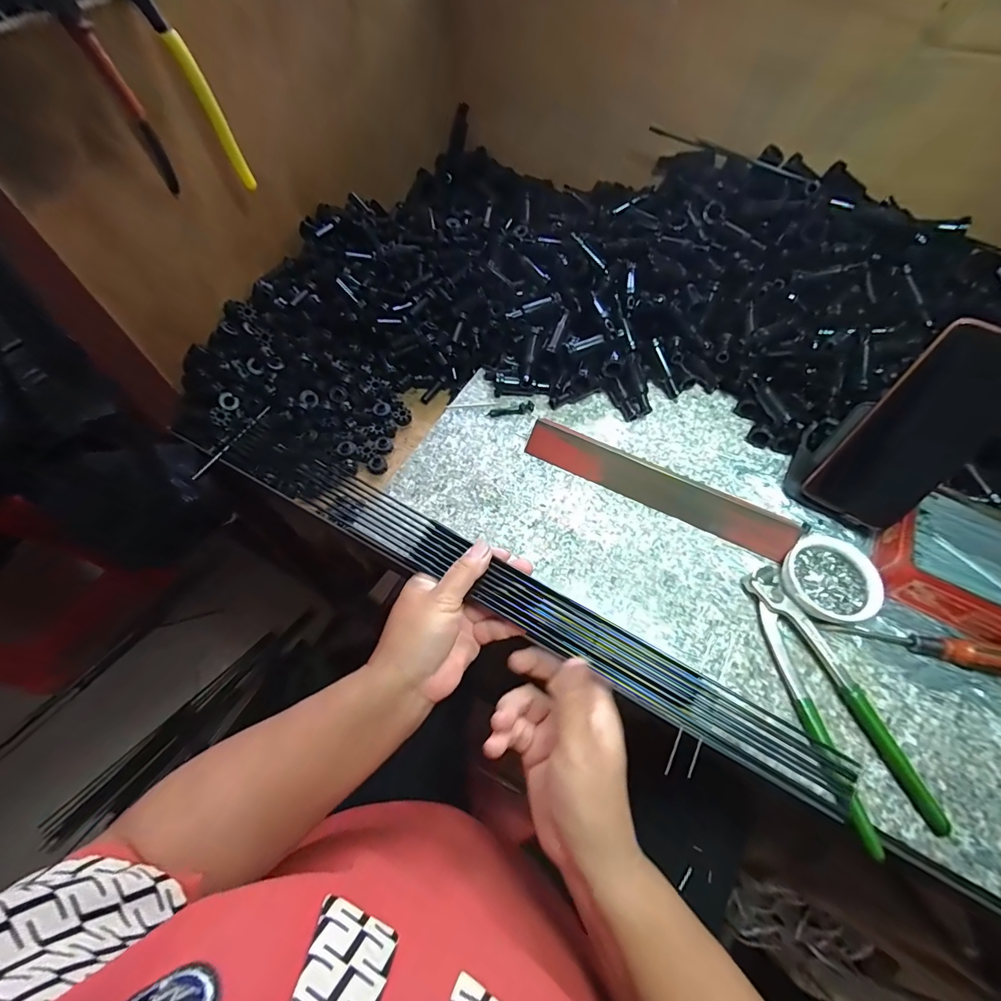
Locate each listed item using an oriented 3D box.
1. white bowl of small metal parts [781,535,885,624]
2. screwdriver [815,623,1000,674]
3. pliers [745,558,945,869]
[{"bbox_3d":[0.278,0.066,0.378,0.070,0.022,0.077,0,60,-1],"label":"white bowl of small metal parts"},{"bbox_3d":[0.338,0.115,0.355,0.143,0.025,0.019,12,61,6],"label":"screwdriver"},{"bbox_3d":[0.244,0.147,0.341,0.062,0.018,0.195,-15,61,-9],"label":"pliers"}]

